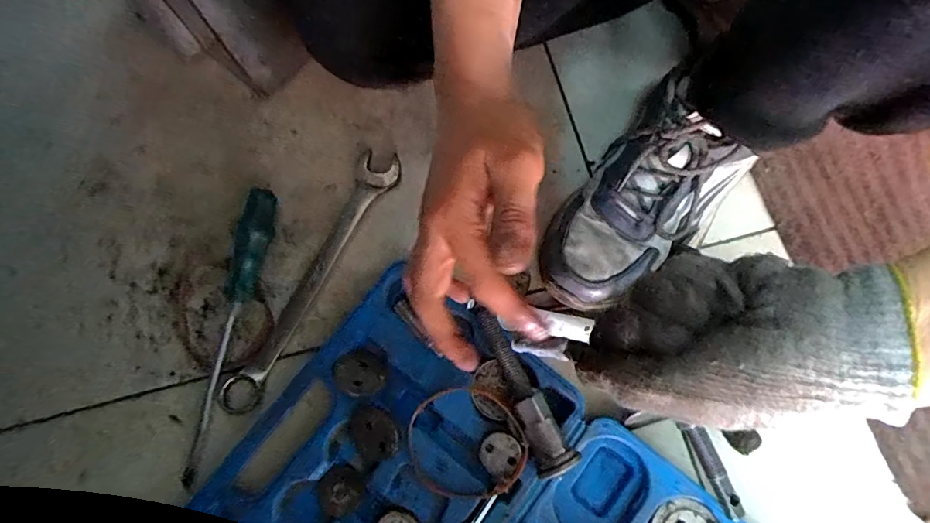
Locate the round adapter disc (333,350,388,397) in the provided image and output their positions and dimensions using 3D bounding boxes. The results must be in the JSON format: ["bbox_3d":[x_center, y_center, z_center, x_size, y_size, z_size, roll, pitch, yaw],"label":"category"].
[{"bbox_3d":[-0.083,0.088,0.371,0.040,0.006,0.034,2,76,3],"label":"round adapter disc"}]

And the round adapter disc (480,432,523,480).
[{"bbox_3d":[0.026,0.143,0.351,0.029,0.006,0.030,-1,76,2],"label":"round adapter disc"}]

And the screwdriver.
[{"bbox_3d":[-0.197,0.055,0.393,0.024,0.025,0.240,9,76,5],"label":"screwdriver"}]

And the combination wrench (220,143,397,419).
[{"bbox_3d":[-0.130,0.012,0.413,0.038,0.014,0.250,25,78,8],"label":"combination wrench"}]

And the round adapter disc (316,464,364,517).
[{"bbox_3d":[-0.095,0.174,0.358,0.033,0.004,0.034,0,77,1],"label":"round adapter disc"}]

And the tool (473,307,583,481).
[{"bbox_3d":[0.039,0.091,0.351,0.026,0.027,0.127,-26,76,-4],"label":"tool"}]

